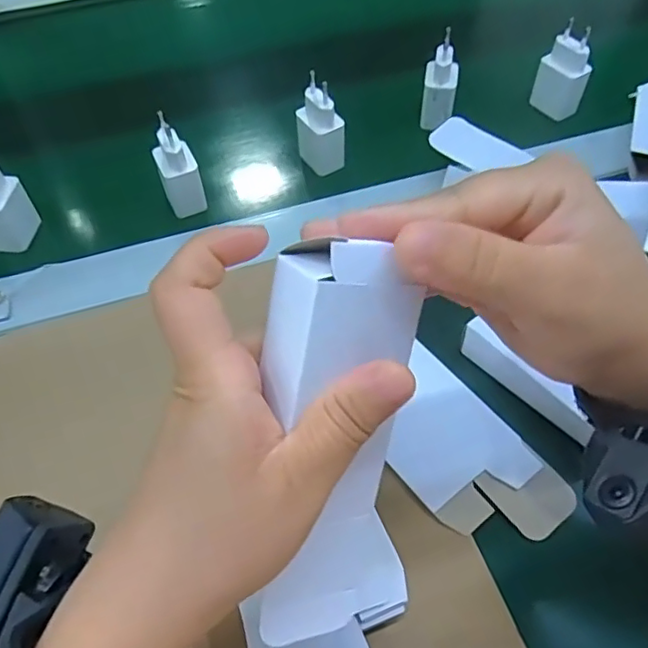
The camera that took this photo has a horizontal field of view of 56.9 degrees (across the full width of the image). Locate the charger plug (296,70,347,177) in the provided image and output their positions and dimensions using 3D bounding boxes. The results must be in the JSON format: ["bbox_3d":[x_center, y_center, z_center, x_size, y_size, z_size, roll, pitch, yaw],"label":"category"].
[{"bbox_3d":[-0.003,-0.163,0.497,0.024,0.074,0.038,-36,61,-21],"label":"charger plug"}]

